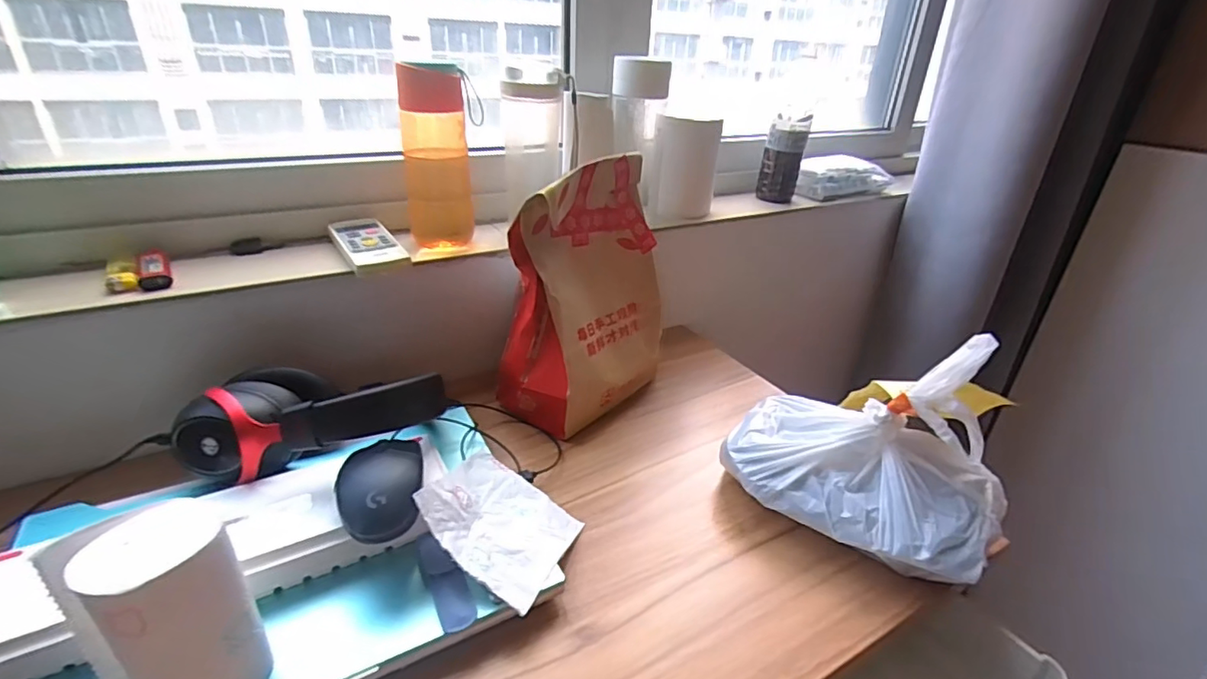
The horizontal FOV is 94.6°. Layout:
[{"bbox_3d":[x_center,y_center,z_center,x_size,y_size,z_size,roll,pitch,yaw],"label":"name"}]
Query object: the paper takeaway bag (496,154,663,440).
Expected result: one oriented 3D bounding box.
[{"bbox_3d":[-0.017,-0.046,0.623,0.120,0.263,0.196,19,32,26],"label":"paper takeaway bag"}]

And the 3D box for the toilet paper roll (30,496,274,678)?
[{"bbox_3d":[-0.245,0.162,0.316,0.069,0.141,0.067,2,28,-1],"label":"toilet paper roll"}]

